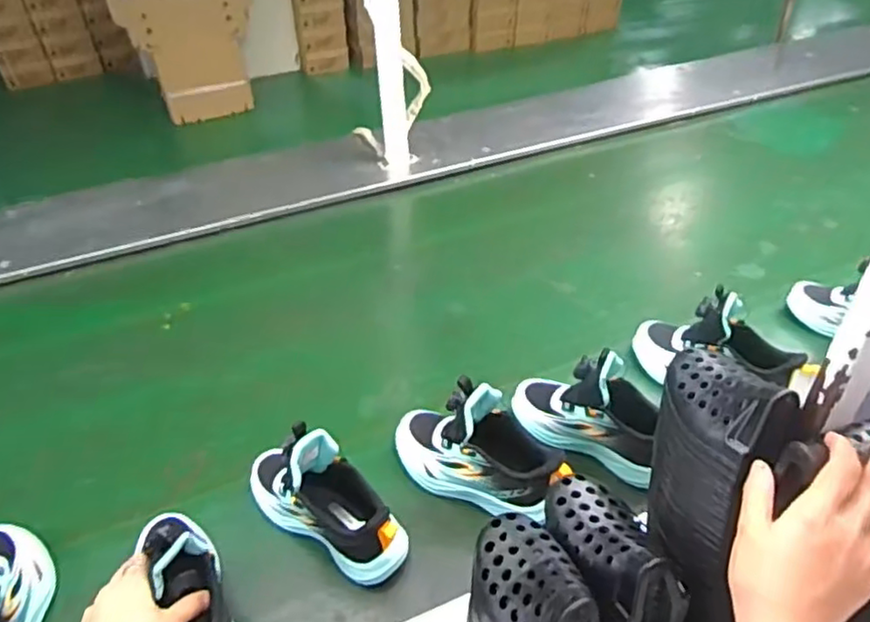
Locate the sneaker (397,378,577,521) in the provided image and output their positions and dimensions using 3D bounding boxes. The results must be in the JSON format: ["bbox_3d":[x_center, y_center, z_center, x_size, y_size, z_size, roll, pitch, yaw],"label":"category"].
[{"bbox_3d":[0.045,0.140,0.703,0.198,0.105,0.085,22,46,25],"label":"sneaker"}]

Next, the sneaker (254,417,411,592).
[{"bbox_3d":[-0.113,0.178,0.668,0.194,0.113,0.078,24,47,27],"label":"sneaker"}]

